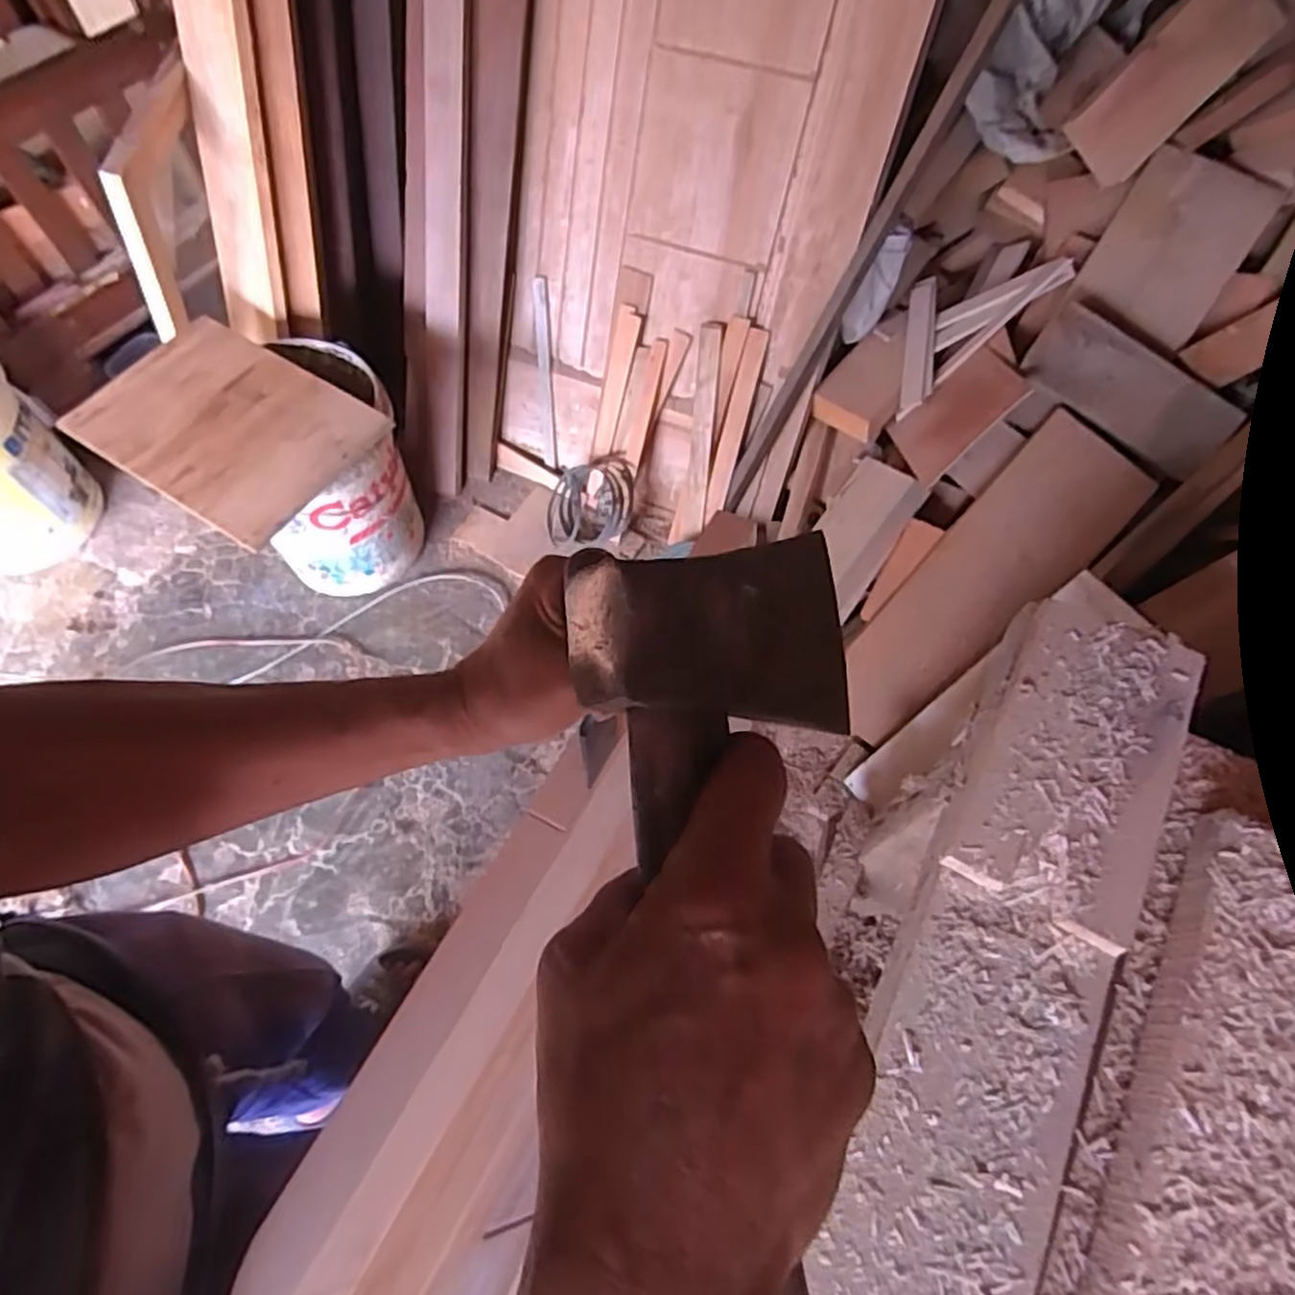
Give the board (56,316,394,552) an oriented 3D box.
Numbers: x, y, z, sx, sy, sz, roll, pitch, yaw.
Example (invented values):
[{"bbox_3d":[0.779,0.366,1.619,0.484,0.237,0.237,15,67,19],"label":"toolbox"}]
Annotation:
[{"bbox_3d":[-0.654,-0.344,1.163,0.413,0.021,0.294,31,68,13],"label":"board"}]

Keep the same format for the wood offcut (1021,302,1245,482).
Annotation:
[{"bbox_3d":[0.727,-0.389,1.135,0.292,0.032,0.134,37,97,5],"label":"wood offcut"}]

